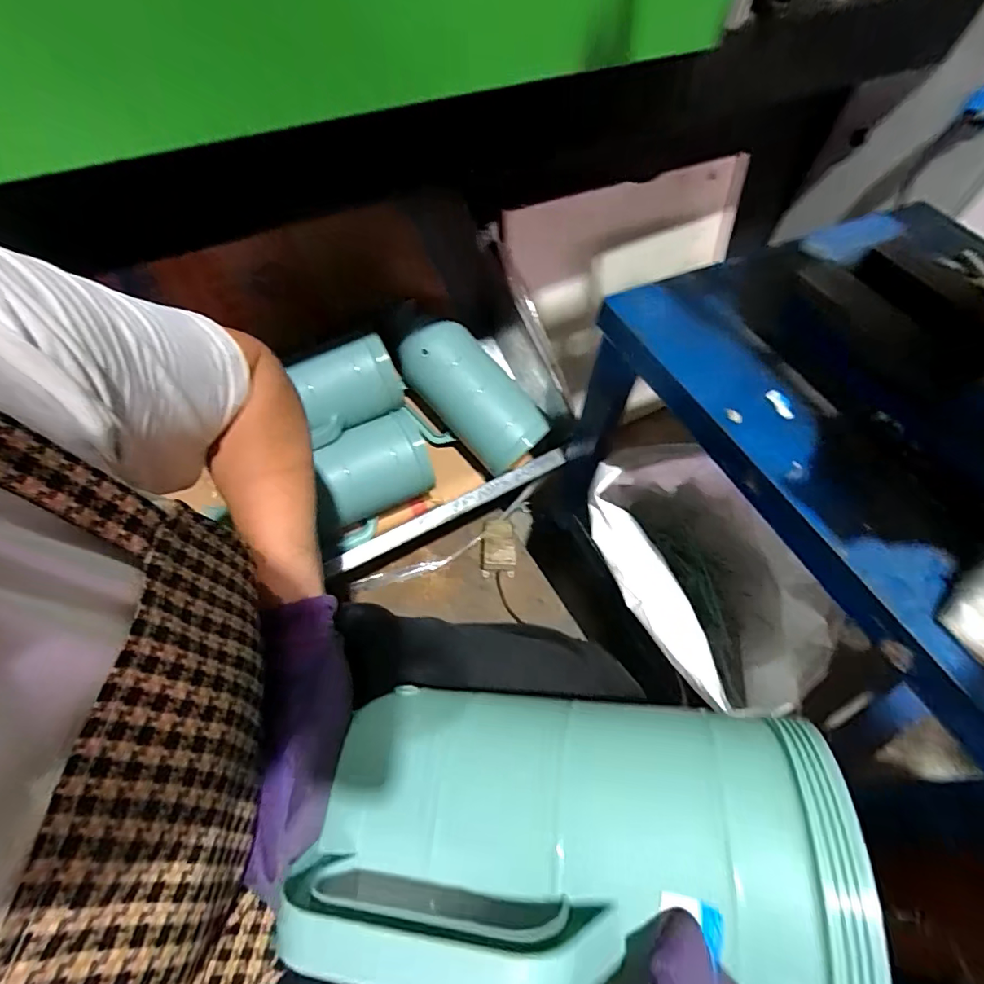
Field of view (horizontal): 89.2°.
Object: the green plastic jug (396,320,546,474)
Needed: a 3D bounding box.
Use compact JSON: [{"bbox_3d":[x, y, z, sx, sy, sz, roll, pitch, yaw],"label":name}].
[{"bbox_3d":[-0.051,-0.169,0.968,0.199,0.115,0.303,-41,96,10],"label":"green plastic jug"}]

